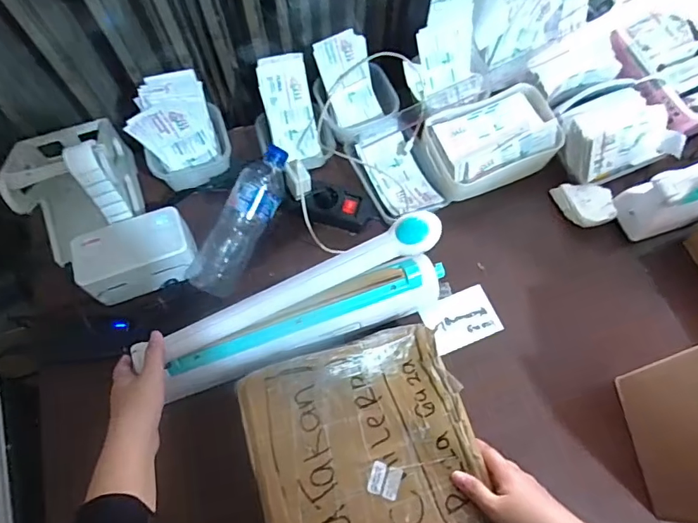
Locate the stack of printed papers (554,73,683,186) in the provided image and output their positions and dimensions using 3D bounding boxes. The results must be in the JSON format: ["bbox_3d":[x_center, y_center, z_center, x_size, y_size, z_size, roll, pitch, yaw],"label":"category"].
[{"bbox_3d":[0.419,-0.220,0.750,0.178,0.057,0.151,-14,69,-6],"label":"stack of printed papers"}]

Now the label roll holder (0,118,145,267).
[{"bbox_3d":[-0.395,-0.121,0.680,0.135,0.143,0.176,-20,70,-8],"label":"label roll holder"}]

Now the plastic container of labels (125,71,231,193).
[{"bbox_3d":[-0.249,-0.192,0.696,0.124,0.138,0.091,-20,70,-9],"label":"plastic container of labels"}]

